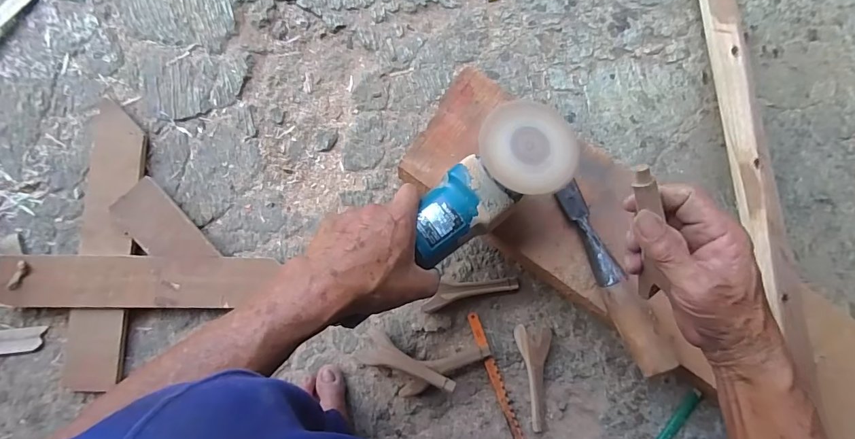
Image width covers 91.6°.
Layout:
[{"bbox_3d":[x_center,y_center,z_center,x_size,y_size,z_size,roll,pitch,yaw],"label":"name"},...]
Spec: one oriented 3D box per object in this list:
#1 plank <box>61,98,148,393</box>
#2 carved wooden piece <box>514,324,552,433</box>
[{"bbox_3d":[-0.403,0.029,0.521,0.069,0.016,0.355,2,82,2],"label":"plank"},{"bbox_3d":[0.121,0.189,0.493,0.041,0.027,0.122,5,82,2],"label":"carved wooden piece"}]

